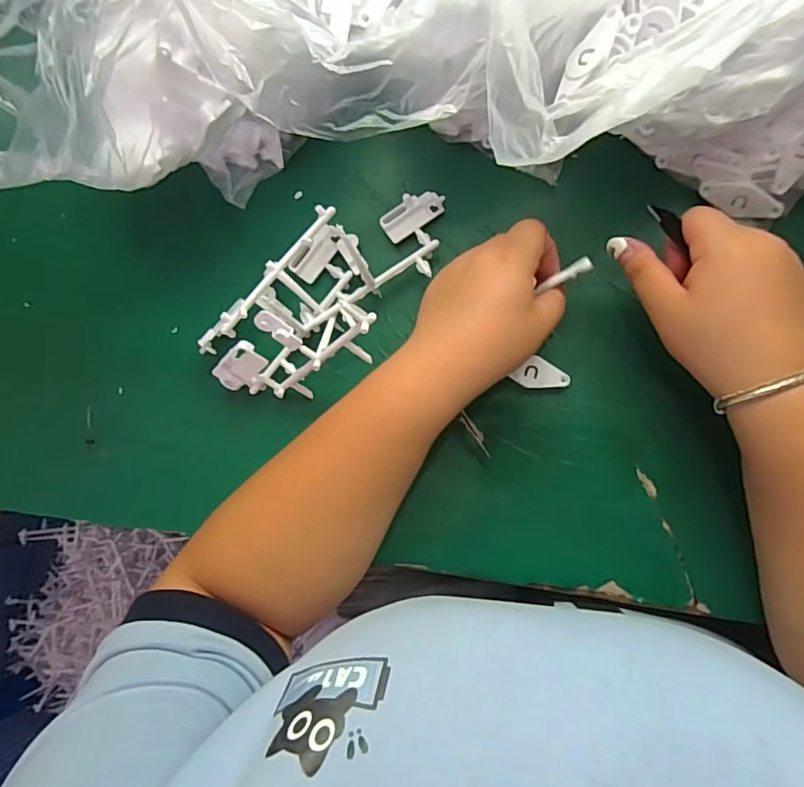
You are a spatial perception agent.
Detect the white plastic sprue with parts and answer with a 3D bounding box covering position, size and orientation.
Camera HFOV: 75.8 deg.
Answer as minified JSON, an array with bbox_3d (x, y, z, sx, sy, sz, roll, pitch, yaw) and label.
[{"bbox_3d":[-0.050,-0.076,0.371,0.212,0.073,0.108,-42,80,2],"label":"white plastic sprue with parts"}]

